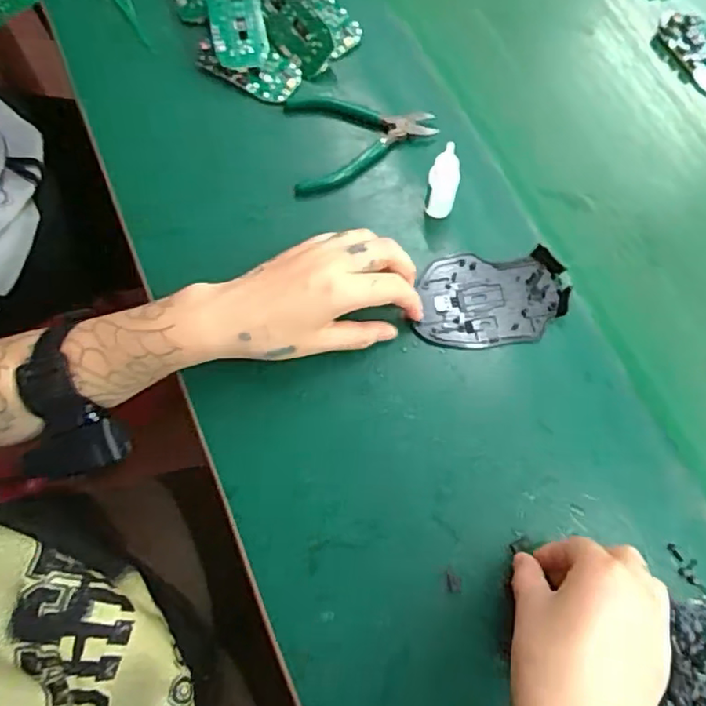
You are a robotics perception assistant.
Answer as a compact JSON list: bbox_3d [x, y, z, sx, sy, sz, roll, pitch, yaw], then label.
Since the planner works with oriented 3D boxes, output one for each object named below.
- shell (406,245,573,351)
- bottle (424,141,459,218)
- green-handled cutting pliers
[{"bbox_3d":[0.103,-0.041,0.451,0.107,0.013,0.073,-1,71,1],"label":"shell"},{"bbox_3d":[0.067,-0.126,0.450,0.022,0.069,0.018,14,72,6],"label":"bottle"},{"bbox_3d":[0.008,-0.179,0.498,0.119,0.010,0.092,-8,71,-1],"label":"green-handled cutting pliers"}]

